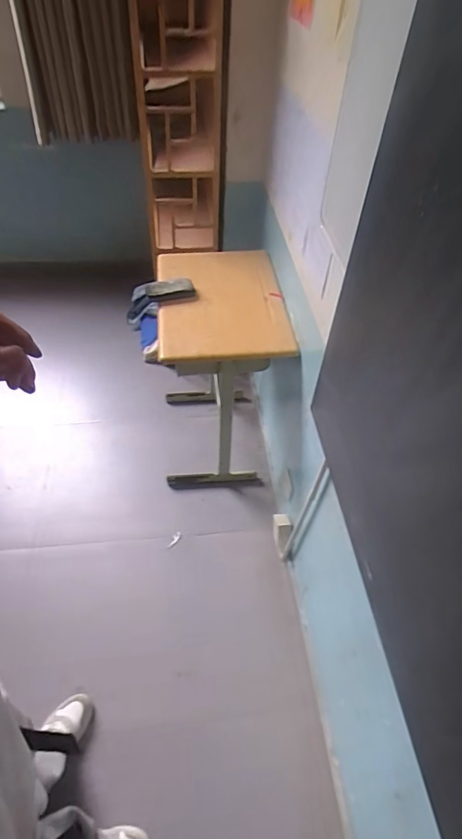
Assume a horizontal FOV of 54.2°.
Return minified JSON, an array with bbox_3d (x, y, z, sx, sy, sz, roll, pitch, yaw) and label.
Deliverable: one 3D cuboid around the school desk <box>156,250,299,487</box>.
[{"bbox_3d":[-0.054,-0.169,1.774,0.398,0.783,0.570,-2,50,-6],"label":"school desk"}]

